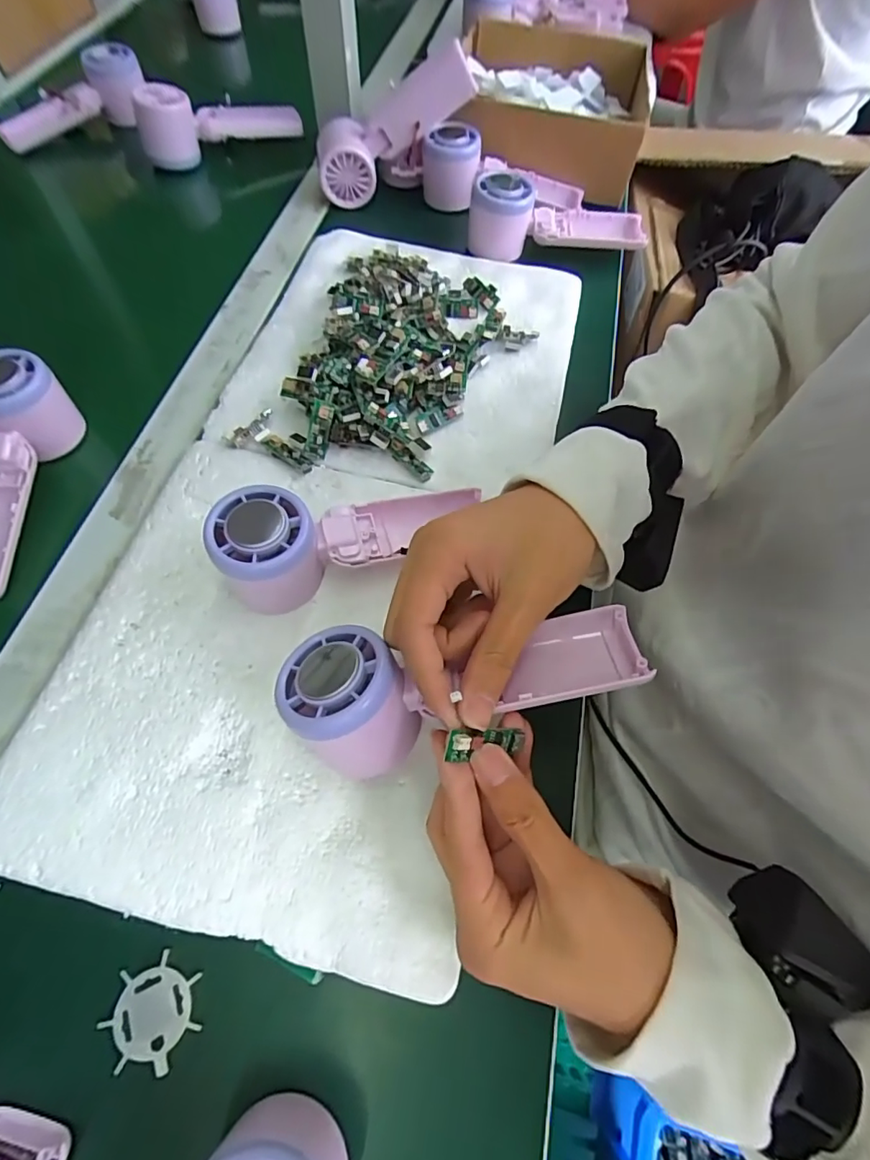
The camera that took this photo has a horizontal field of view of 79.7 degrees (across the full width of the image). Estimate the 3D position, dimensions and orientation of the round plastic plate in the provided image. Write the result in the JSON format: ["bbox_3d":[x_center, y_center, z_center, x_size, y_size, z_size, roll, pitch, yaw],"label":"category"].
[{"bbox_3d":[-0.125,0.192,0.231,0.039,0.004,0.039,1,63,-1],"label":"round plastic plate"}]

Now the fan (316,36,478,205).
[{"bbox_3d":[-0.042,-0.433,0.496,0.165,0.056,0.048,-23,59,23],"label":"fan"}]

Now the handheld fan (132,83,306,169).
[{"bbox_3d":[-0.226,-0.483,0.545,0.160,0.057,0.043,-18,63,-9],"label":"handheld fan"}]

